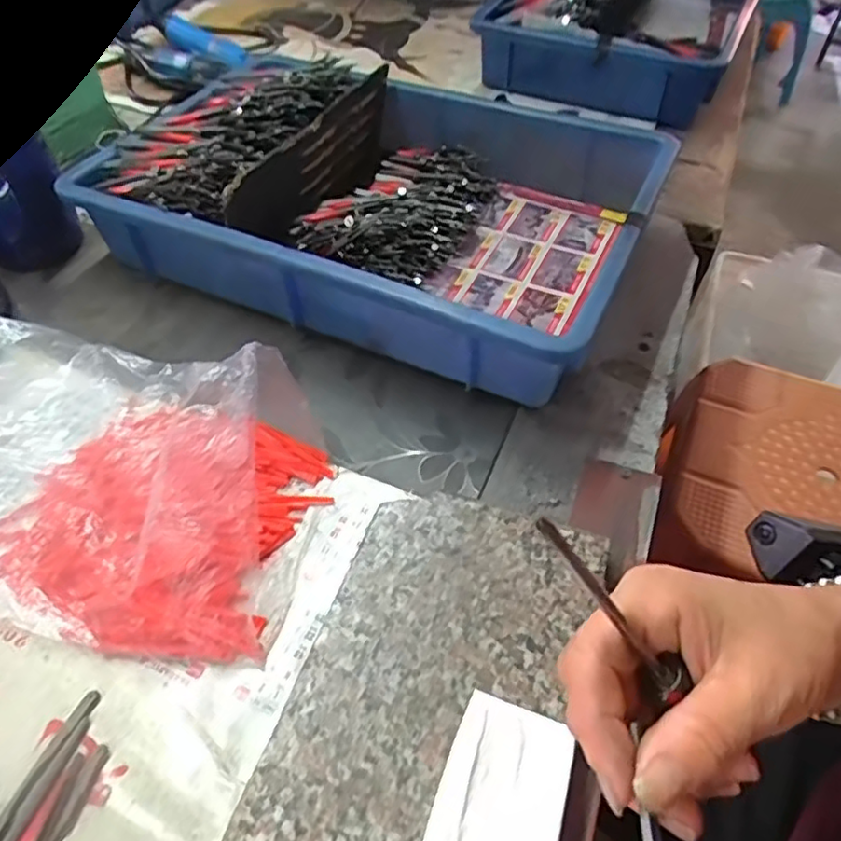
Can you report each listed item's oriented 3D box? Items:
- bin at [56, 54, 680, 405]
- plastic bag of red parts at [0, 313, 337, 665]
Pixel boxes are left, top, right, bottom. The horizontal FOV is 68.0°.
[{"bbox_3d":[-0.027,-0.196,0.532,0.422,0.102,0.310,21,54,19],"label":"bin"},{"bbox_3d":[-0.215,0.023,0.369,0.299,0.083,0.178,11,52,12],"label":"plastic bag of red parts"}]

